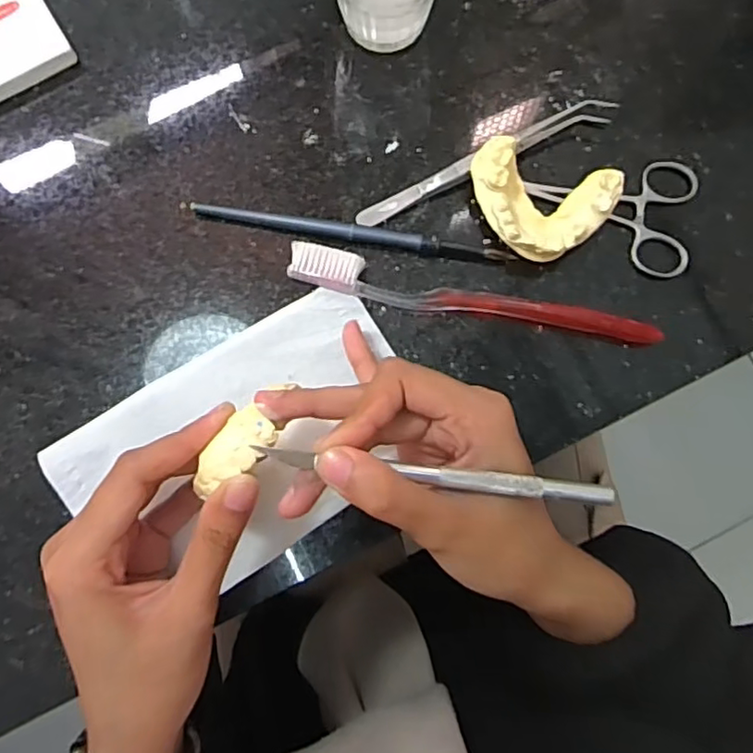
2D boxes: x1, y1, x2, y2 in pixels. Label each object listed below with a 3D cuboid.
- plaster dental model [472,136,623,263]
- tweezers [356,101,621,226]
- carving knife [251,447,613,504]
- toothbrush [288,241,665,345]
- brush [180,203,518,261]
[{"bbox_3d":[0.083,-0.086,0.318,0.072,0.029,0.048,13,79,2],"label":"plaster dental model"},{"bbox_3d":[0.059,-0.116,0.332,0.151,0.013,0.014,-24,80,-5],"label":"tweezers"},{"bbox_3d":[0.023,0.038,0.242,0.137,0.006,0.008,7,79,2],"label":"carving knife"},{"bbox_3d":[0.048,-0.038,0.318,0.187,0.011,0.020,14,79,2],"label":"toothbrush"},{"bbox_3d":[-0.016,-0.076,0.326,0.171,0.010,0.009,11,79,1],"label":"brush"}]

